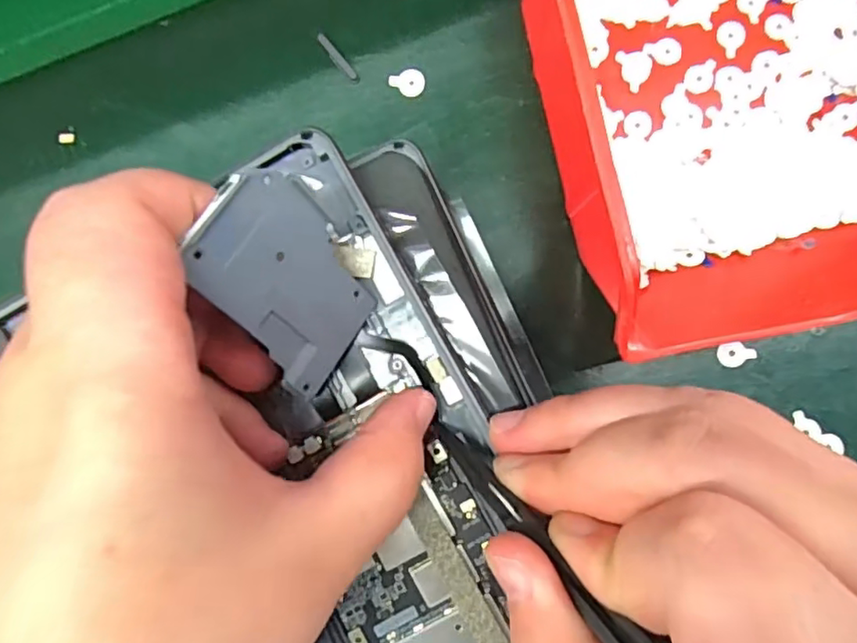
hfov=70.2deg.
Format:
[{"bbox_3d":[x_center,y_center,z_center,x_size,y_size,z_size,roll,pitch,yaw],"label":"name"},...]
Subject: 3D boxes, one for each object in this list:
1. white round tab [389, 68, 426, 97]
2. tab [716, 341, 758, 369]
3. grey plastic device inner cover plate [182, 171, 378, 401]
[{"bbox_3d":[-0.008,-0.084,0.215,0.012,0.004,0.009,1,99,-2],"label":"white round tab"},{"bbox_3d":[0.103,0.011,0.204,0.012,0.004,0.009,-7,83,2],"label":"tab"},{"bbox_3d":[-0.032,-0.009,0.142,0.004,0.050,0.031,18,61,44],"label":"grey plastic device inner cover plate"}]

